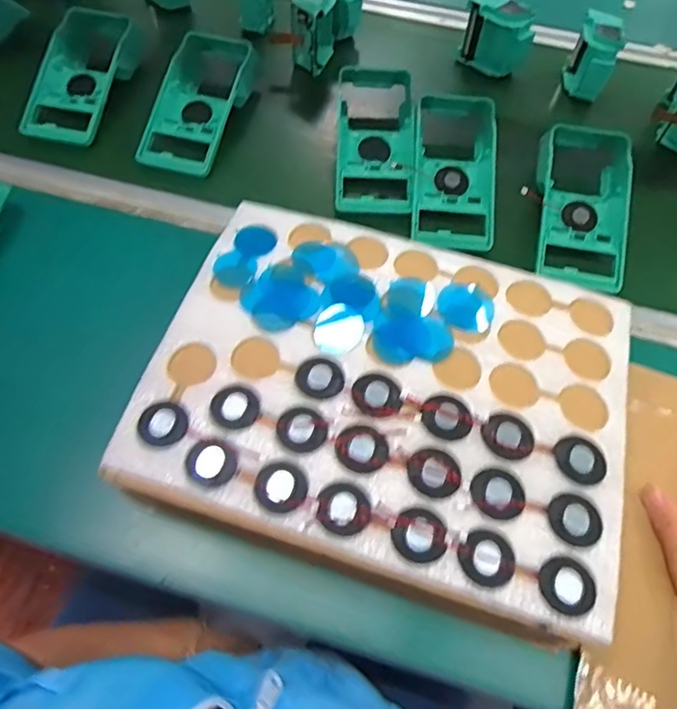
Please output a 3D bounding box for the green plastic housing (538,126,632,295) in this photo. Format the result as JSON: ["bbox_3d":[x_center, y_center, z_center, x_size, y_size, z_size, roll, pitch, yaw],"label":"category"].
[{"bbox_3d":[0.240,-0.154,0.521,0.096,0.042,0.182,10,60,3],"label":"green plastic housing"}]

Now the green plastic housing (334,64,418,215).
[{"bbox_3d":[0.040,-0.228,0.562,0.085,0.042,0.178,6,73,1],"label":"green plastic housing"}]

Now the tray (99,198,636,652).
[{"bbox_3d":[0.035,0.020,0.372,0.322,0.018,0.254,17,61,7],"label":"tray"}]

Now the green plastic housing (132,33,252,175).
[{"bbox_3d":[-0.150,-0.291,0.585,0.091,0.046,0.199,12,61,4],"label":"green plastic housing"}]

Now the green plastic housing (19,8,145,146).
[{"bbox_3d":[-0.291,-0.308,0.596,0.094,0.067,0.166,18,61,7],"label":"green plastic housing"}]

